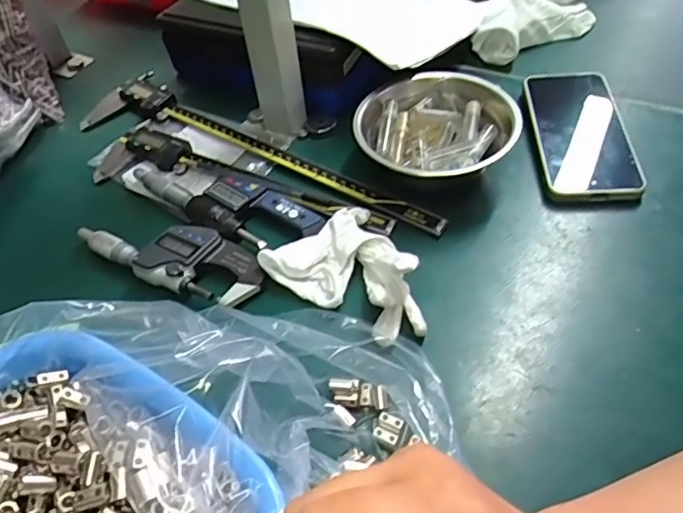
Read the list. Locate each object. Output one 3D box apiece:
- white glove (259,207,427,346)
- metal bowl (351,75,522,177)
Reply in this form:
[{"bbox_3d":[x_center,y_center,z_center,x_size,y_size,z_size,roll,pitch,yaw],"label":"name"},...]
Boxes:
[{"bbox_3d":[0.007,0.016,0.377,0.083,0.039,0.108,-27,52,-18],"label":"white glove"},{"bbox_3d":[0.076,-0.095,0.451,0.122,0.055,0.122,-2,49,3],"label":"metal bowl"}]

